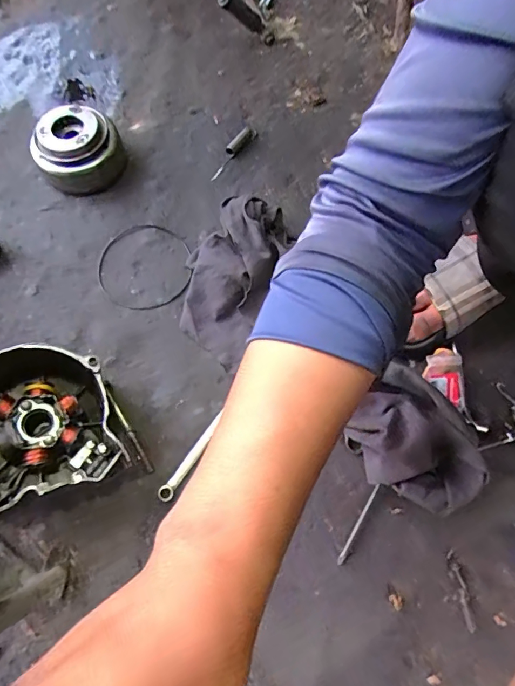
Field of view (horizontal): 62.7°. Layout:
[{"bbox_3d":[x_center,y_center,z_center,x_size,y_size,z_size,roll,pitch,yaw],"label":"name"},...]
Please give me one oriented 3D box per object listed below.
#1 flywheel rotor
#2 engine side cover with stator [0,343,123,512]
[{"bbox_3d":[-0.224,-0.243,0.537,0.106,0.063,0.090,-40,77,-14],"label":"flywheel rotor"},{"bbox_3d":[-0.226,0.089,0.394,0.188,0.118,0.138,-28,75,-11],"label":"engine side cover with stator"}]

